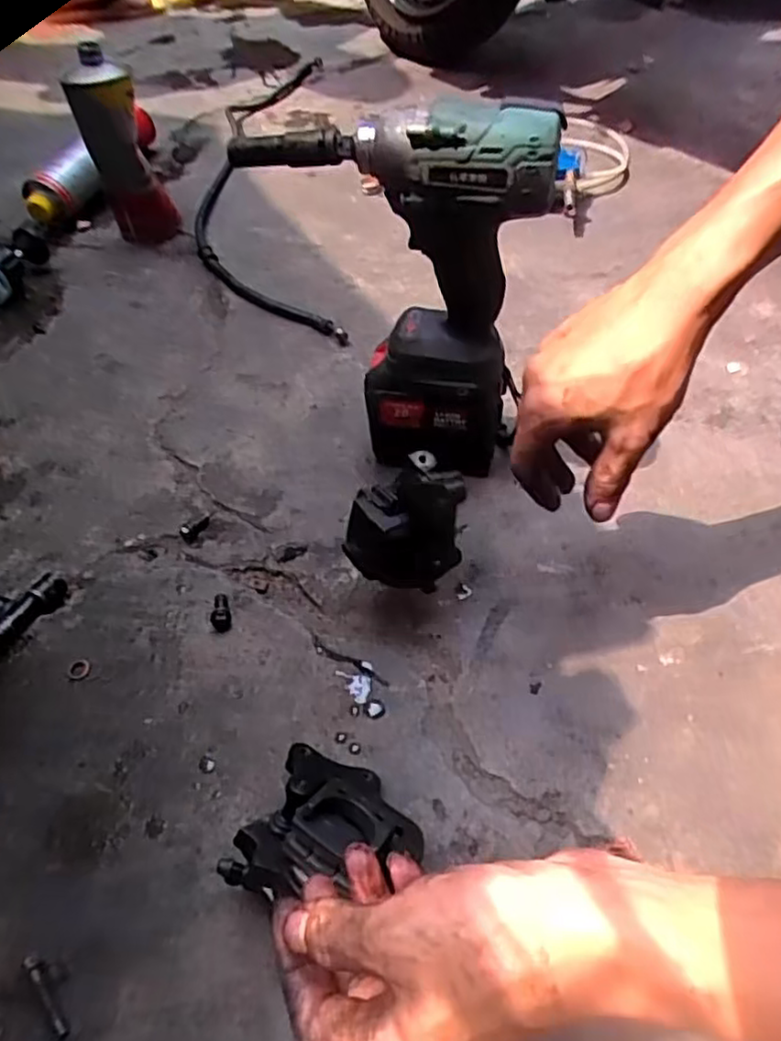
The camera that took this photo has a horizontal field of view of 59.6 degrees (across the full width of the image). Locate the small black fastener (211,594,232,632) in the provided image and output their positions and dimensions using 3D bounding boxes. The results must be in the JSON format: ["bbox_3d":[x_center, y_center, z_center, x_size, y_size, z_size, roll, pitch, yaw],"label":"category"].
[{"bbox_3d":[-0.129,0.070,0.517,0.015,0.013,0.030,-17,52,-11],"label":"small black fastener"}]

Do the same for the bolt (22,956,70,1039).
[{"bbox_3d":[-0.188,0.261,0.374,0.009,0.005,0.045,-31,68,-21],"label":"bolt"}]

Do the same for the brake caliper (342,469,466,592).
[{"bbox_3d":[0.009,-0.003,0.468,0.079,0.076,0.070,8,53,7],"label":"brake caliper"}]

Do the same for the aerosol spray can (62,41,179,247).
[{"bbox_3d":[-0.321,-0.443,0.829,0.083,0.202,0.059,-18,52,-12],"label":"aerosol spray can"}]

